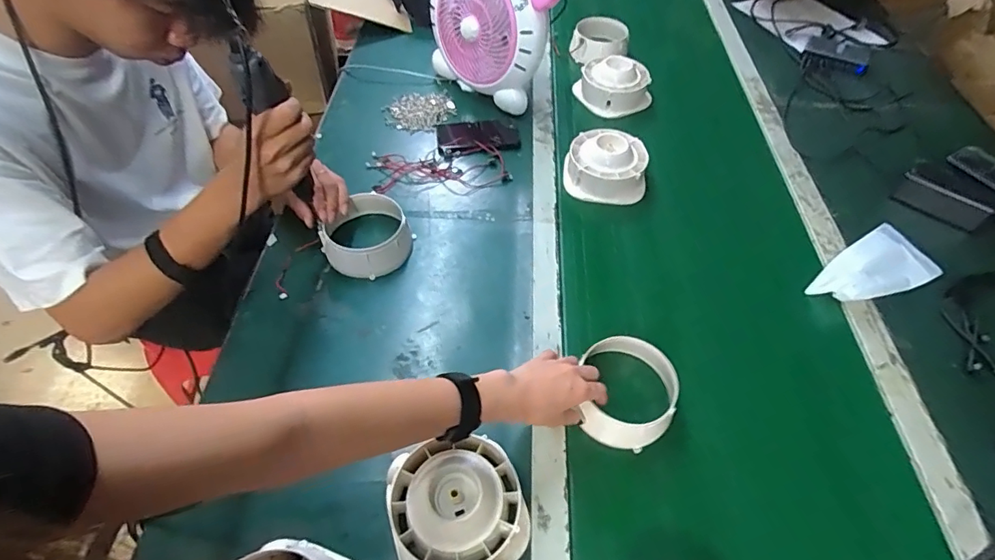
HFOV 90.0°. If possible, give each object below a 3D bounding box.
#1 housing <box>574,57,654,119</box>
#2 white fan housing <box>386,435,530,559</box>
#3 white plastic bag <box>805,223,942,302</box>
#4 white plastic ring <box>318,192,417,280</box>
[{"bbox_3d":[0.228,-0.385,0.981,0.135,0.075,0.107,-16,54,-12],"label":"housing"},{"bbox_3d":[-0.041,0.227,0.496,0.128,0.065,0.123,-15,54,-12],"label":"white fan housing"},{"bbox_3d":[0.547,-0.018,0.721,0.190,0.023,0.097,-22,56,-17],"label":"white plastic bag"},{"bbox_3d":[-0.190,-0.064,0.722,0.126,0.050,0.123,0,52,0],"label":"white plastic ring"}]

